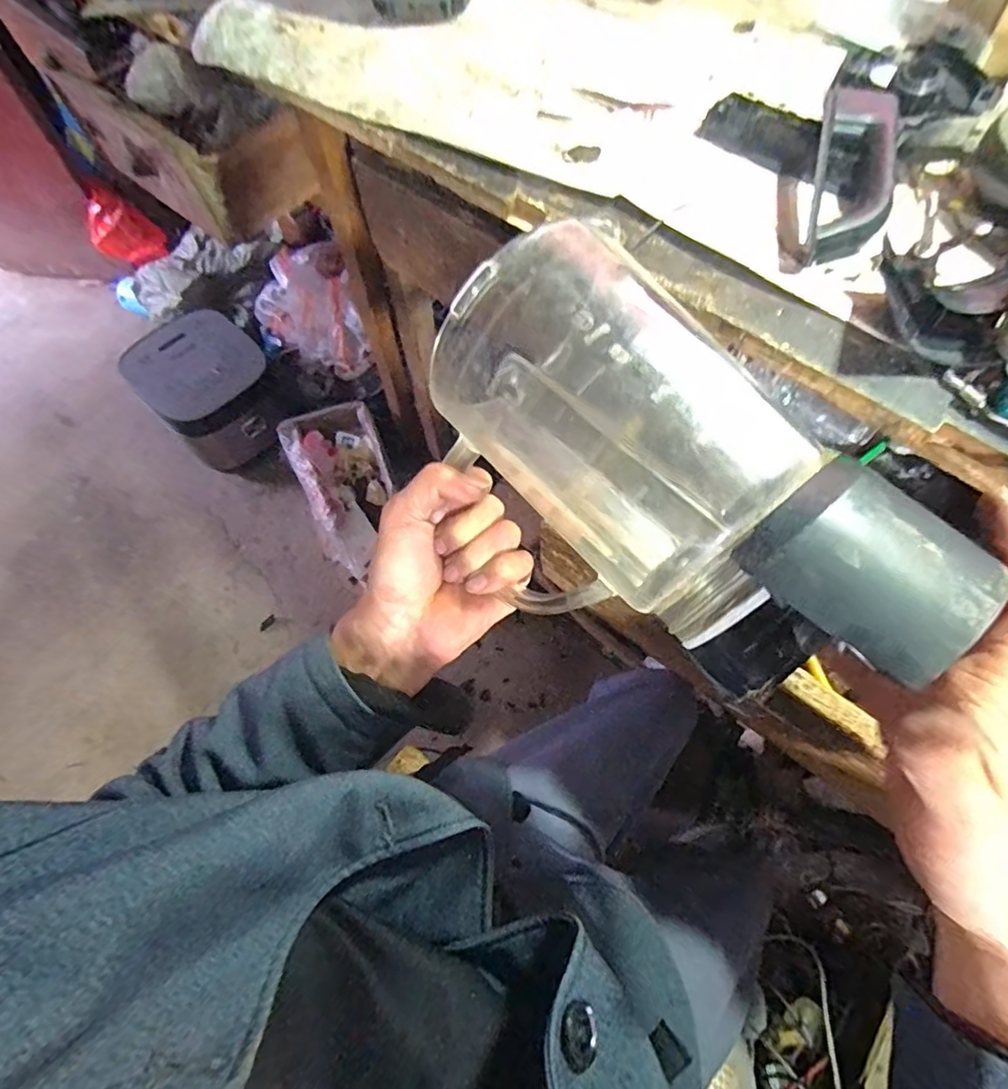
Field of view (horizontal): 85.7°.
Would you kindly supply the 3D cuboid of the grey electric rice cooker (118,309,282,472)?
[{"bbox_3d":[-0.667,-0.354,1.239,0.329,0.190,0.247,39,72,15],"label":"grey electric rice cooker"}]

